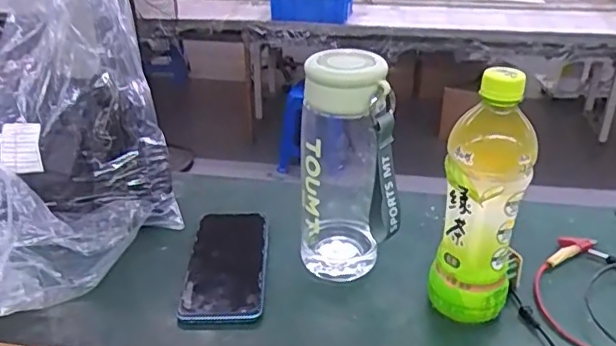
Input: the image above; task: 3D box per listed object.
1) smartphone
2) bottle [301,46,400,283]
[{"bbox_3d":[-0.079,0.083,0.565,0.073,0.014,0.158,-1,30,-2],"label":"smartphone"},{"bbox_3d":[0.037,-0.001,0.530,0.086,0.215,0.086,2,30,5],"label":"bottle"}]

